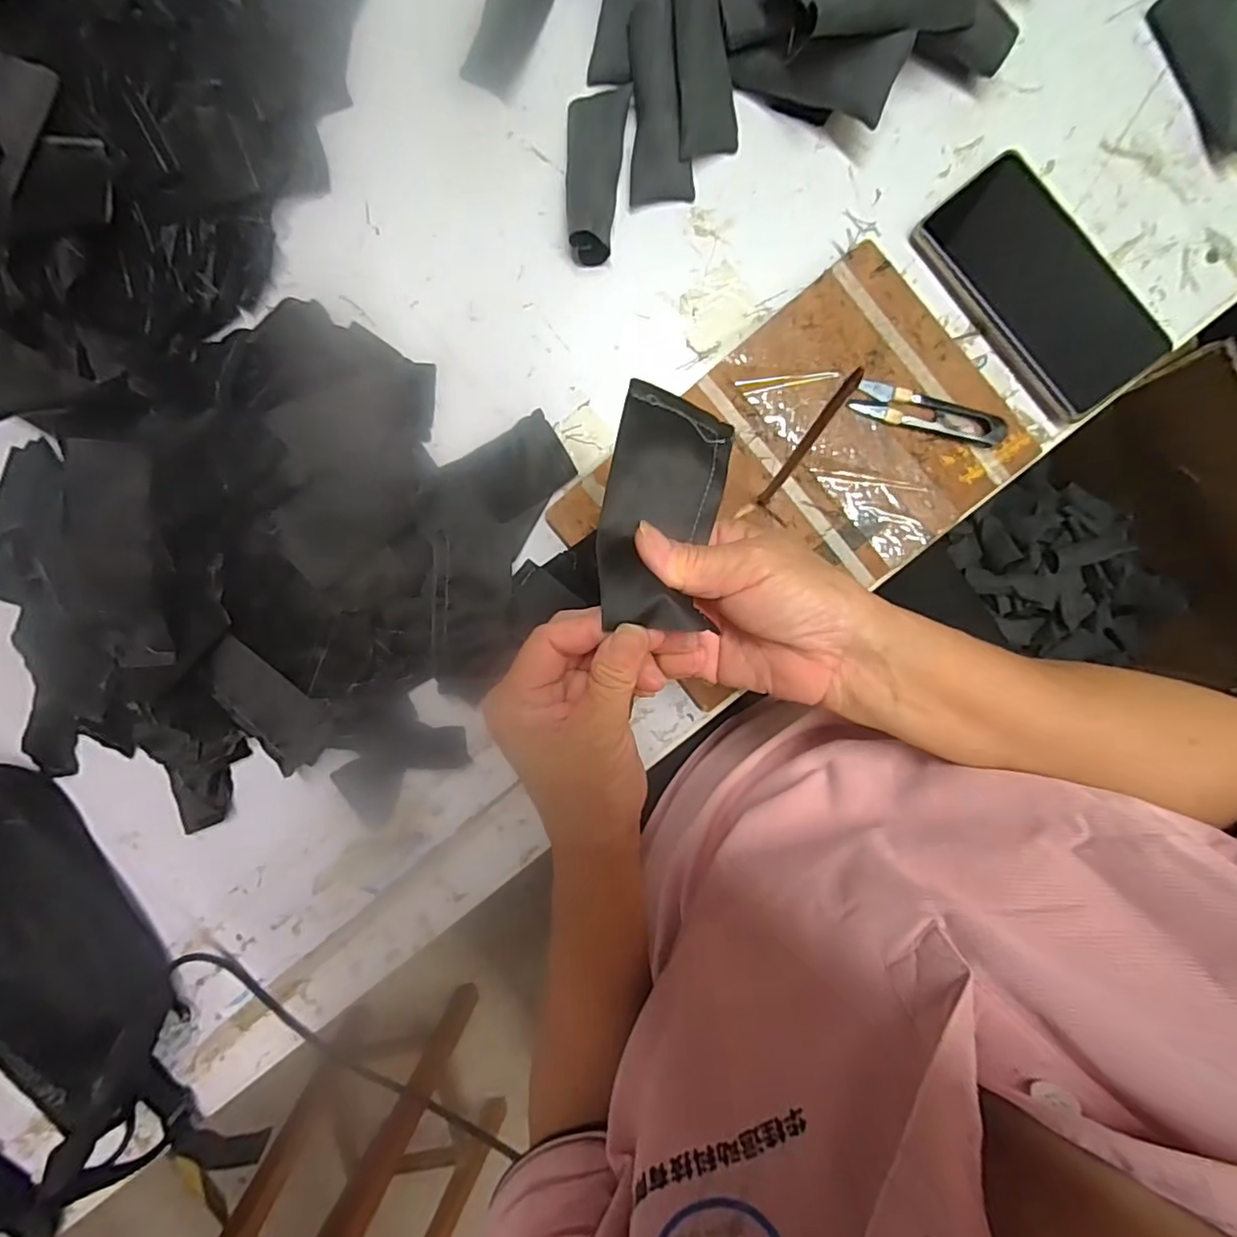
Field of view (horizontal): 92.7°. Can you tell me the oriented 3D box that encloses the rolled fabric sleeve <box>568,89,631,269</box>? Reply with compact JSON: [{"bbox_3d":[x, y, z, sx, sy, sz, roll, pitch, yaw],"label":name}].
[{"bbox_3d":[-0.019,-0.289,0.382,0.039,0.026,0.103,9,93,6],"label":"rolled fabric sleeve"}]

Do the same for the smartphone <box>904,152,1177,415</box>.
[{"bbox_3d":[0.262,-0.206,0.364,0.078,0.009,0.156,-39,88,7],"label":"smartphone"}]

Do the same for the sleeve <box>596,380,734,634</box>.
[{"bbox_3d":[0.020,-0.047,0.253,0.053,0.012,0.106,15,73,-19],"label":"sleeve"}]

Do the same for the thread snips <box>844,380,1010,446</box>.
[{"bbox_3d":[0.197,-0.130,0.374,0.093,0.006,0.022,18,94,6],"label":"thread snips"}]

